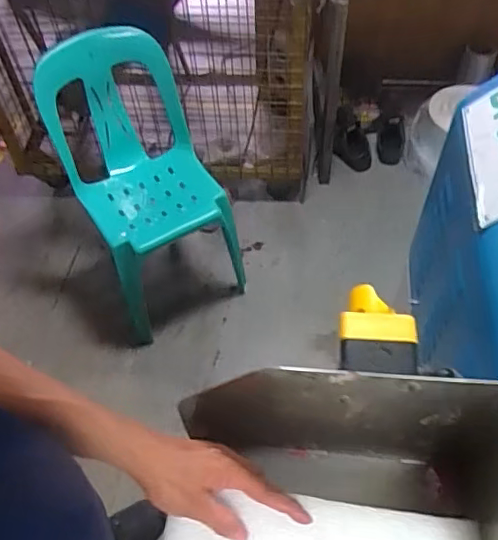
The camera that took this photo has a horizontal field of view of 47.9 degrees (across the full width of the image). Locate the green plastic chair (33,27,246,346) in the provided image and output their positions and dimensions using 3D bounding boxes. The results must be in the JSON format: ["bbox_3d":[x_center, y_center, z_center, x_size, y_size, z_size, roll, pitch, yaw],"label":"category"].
[{"bbox_3d":[-0.324,-0.275,1.737,0.419,0.703,0.611,-22,55,-14],"label":"green plastic chair"}]

